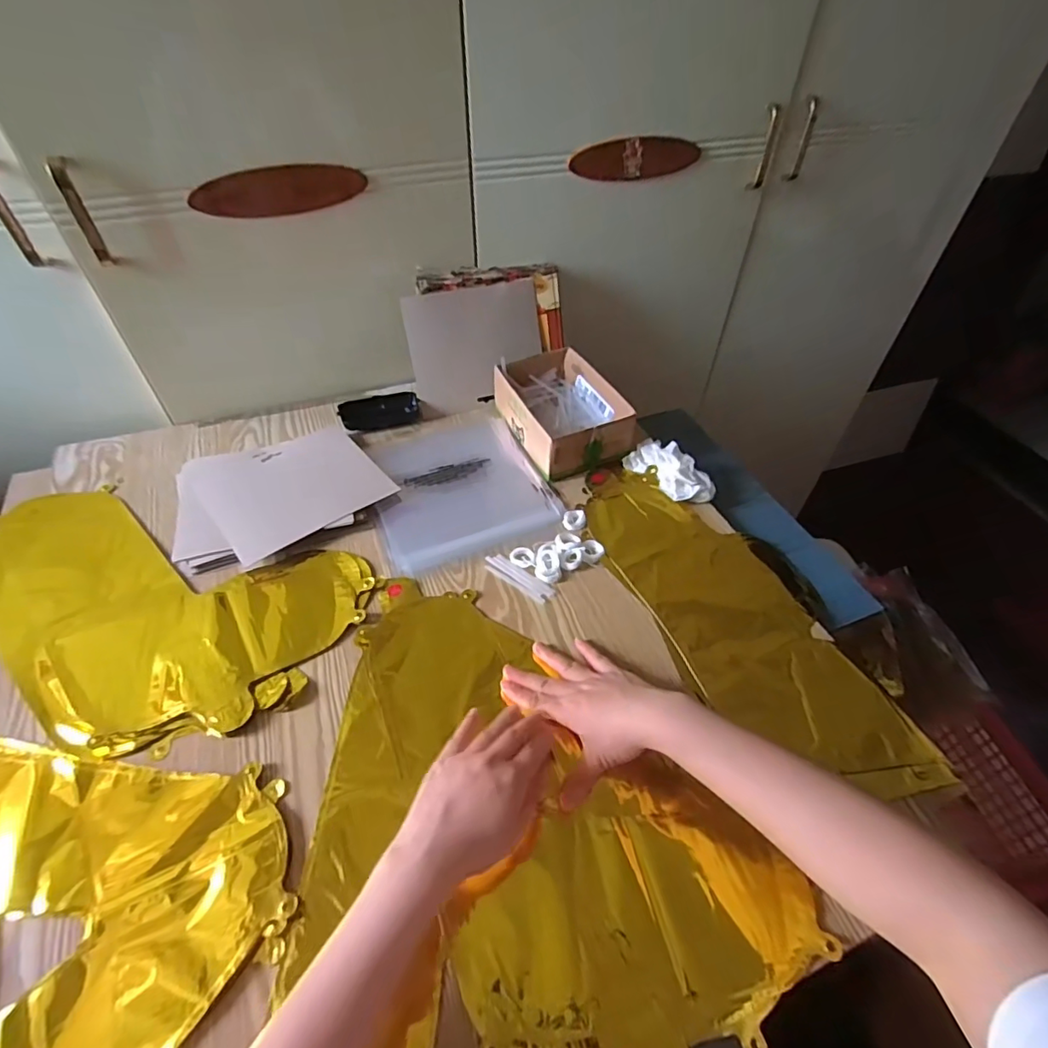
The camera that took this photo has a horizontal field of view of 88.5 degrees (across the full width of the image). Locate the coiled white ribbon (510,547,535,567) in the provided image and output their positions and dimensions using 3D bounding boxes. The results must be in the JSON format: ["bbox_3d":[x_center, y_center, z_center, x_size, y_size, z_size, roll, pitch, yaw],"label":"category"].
[{"bbox_3d":[-0.002,0.037,0.595,0.027,0.006,0.028,-1,47,-1],"label":"coiled white ribbon"}]

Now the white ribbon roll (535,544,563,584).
[{"bbox_3d":[0.025,0.042,0.589,0.027,0.009,0.050,-4,47,-4],"label":"white ribbon roll"}]

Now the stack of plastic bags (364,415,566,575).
[{"bbox_3d":[-0.088,-0.055,0.681,0.210,0.011,0.230,-20,51,-18],"label":"stack of plastic bags"}]

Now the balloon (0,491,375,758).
[{"bbox_3d":[-0.396,0.080,0.541,0.425,0.023,0.238,12,48,11],"label":"balloon"}]

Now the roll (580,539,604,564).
[{"bbox_3d":[0.076,0.032,0.600,0.026,0.009,0.033,3,47,3],"label":"roll"}]

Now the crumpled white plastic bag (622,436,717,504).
[{"bbox_3d":[0.184,-0.069,0.674,0.060,0.033,0.116,-29,54,-25],"label":"crumpled white plastic bag"}]

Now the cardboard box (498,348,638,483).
[{"bbox_3d":[0.047,-0.155,0.731,0.129,0.069,0.193,-18,50,-16],"label":"cardboard box"}]

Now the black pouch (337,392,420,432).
[{"bbox_3d":[-0.205,-0.162,0.767,0.107,0.029,0.037,-17,50,-15],"label":"black pouch"}]

